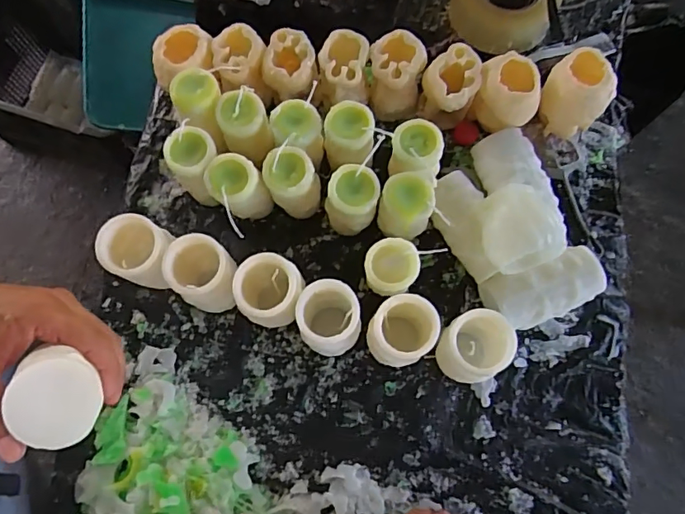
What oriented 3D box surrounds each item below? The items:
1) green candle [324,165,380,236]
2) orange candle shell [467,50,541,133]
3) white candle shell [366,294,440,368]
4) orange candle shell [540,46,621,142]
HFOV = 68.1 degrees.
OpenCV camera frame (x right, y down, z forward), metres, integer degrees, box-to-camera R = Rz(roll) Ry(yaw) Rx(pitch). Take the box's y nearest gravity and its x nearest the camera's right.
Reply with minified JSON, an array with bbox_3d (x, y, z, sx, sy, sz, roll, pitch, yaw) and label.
[{"bbox_3d":[0.009,-0.055,0.548,0.056,0.100,0.048,14,73,4],"label":"green candle"},{"bbox_3d":[0.191,-0.190,0.593,0.069,0.060,0.066,0,73,0],"label":"orange candle shell"},{"bbox_3d":[0.053,0.077,0.508,0.065,0.114,0.064,-36,76,-10],"label":"white candle shell"},{"bbox_3d":[0.272,-0.189,0.595,0.071,0.071,0.070,0,73,0],"label":"orange candle shell"}]

